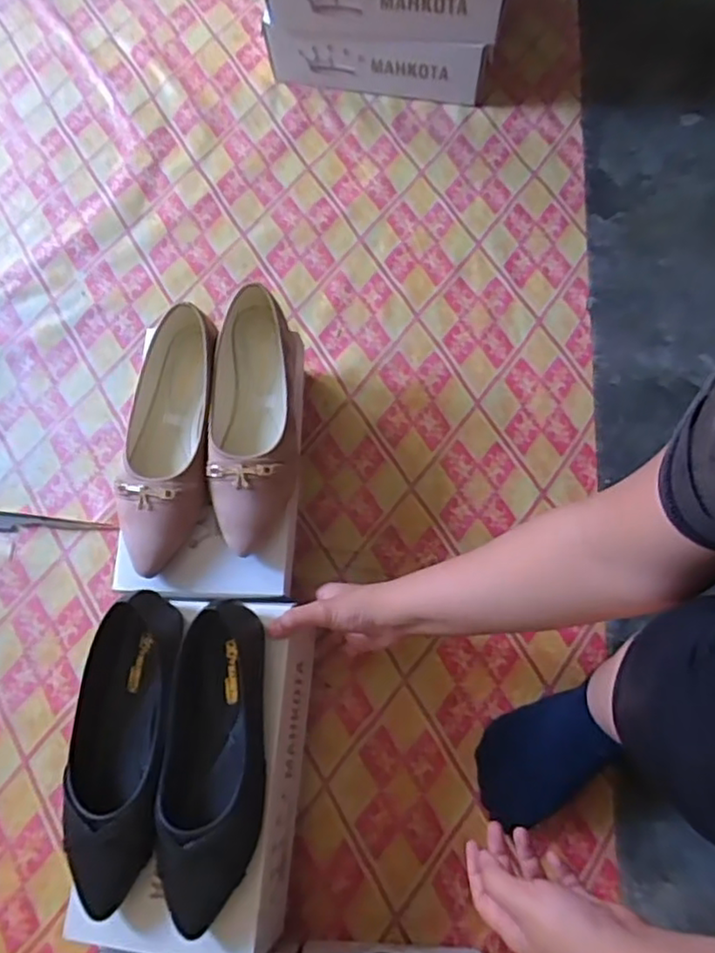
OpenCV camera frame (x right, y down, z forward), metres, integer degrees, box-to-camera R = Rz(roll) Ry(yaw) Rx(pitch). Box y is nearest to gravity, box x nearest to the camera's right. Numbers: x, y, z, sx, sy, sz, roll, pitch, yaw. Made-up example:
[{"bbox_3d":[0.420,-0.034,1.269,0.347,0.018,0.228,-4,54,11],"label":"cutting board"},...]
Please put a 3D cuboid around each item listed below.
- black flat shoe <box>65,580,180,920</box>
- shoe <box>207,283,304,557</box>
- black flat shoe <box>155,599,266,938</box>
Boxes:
[{"bbox_3d":[-0.198,0.232,0.558,0.085,0.057,0.240,1,72,1],"label":"black flat shoe"},{"bbox_3d":[-0.103,-0.063,0.652,0.092,0.058,0.266,0,72,1],"label":"shoe"},{"bbox_3d":[-0.117,0.231,0.546,0.079,0.056,0.240,0,72,1],"label":"black flat shoe"}]

